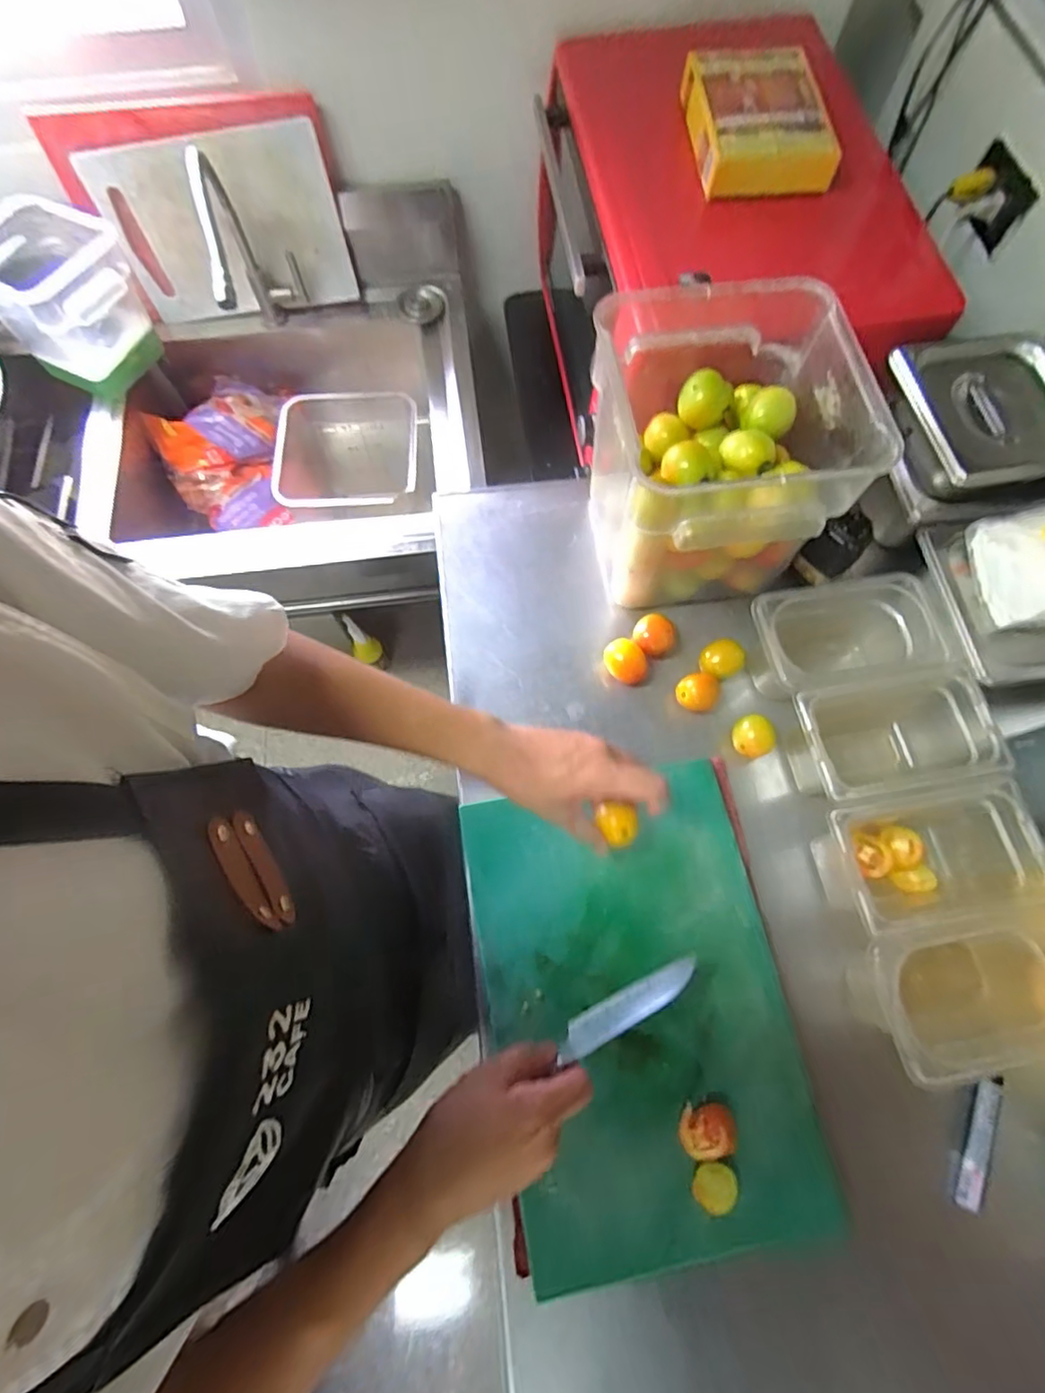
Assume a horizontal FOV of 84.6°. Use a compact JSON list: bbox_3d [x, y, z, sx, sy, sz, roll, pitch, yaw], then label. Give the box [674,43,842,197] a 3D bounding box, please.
[{"bbox_3d":[0.272,-0.670,0.670,0.151,0.054,0.204,-1,71,0],"label":"box"}]

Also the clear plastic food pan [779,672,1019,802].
[{"bbox_3d":[0.353,0.046,0.565,0.189,0.106,0.105,-9,71,-3],"label":"clear plastic food pan"}]

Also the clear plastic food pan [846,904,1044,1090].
[{"bbox_3d":[0.374,0.243,0.494,0.186,0.112,0.104,-11,71,-3],"label":"clear plastic food pan"}]

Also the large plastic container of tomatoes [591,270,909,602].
[{"bbox_3d":[0.188,-0.229,0.582,0.213,0.220,0.229,-8,71,-2],"label":"large plastic container of tomatoes"}]

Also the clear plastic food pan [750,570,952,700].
[{"bbox_3d":[0.325,-0.048,0.601,0.185,0.106,0.107,-10,71,-3],"label":"clear plastic food pan"}]

